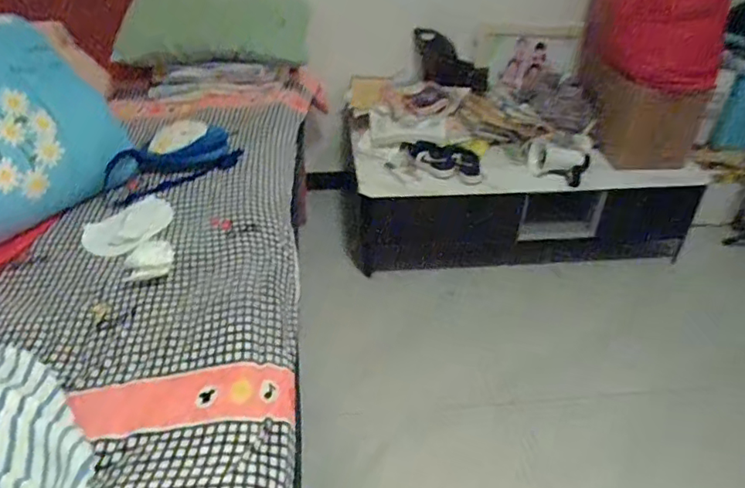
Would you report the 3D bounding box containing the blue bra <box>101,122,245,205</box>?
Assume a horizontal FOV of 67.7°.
[{"bbox_3d":[-0.531,-0.227,1.473,0.345,0.103,0.105,-22,42,-28],"label":"blue bra"}]

